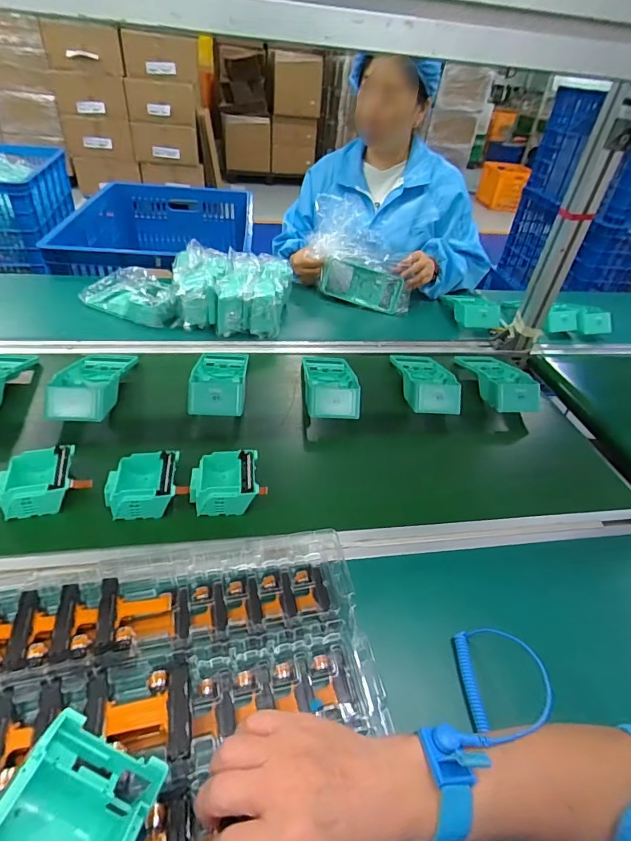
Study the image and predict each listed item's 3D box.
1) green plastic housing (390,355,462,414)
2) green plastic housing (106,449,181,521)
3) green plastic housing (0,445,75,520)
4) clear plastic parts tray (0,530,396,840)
[{"bbox_3d":[0.193,-0.080,0.773,0.094,0.047,0.192,3,40,-5],"label":"green plastic housing"},{"bbox_3d":[-0.206,0.079,0.526,0.077,0.041,0.072,-4,41,-13],"label":"green plastic housing"},{"bbox_3d":[-0.327,0.074,0.516,0.082,0.043,0.082,-7,42,-16],"label":"green plastic housing"},{"bbox_3d":[-0.129,0.233,0.336,0.373,0.030,0.270,-5,41,-14],"label":"clear plastic parts tray"}]

